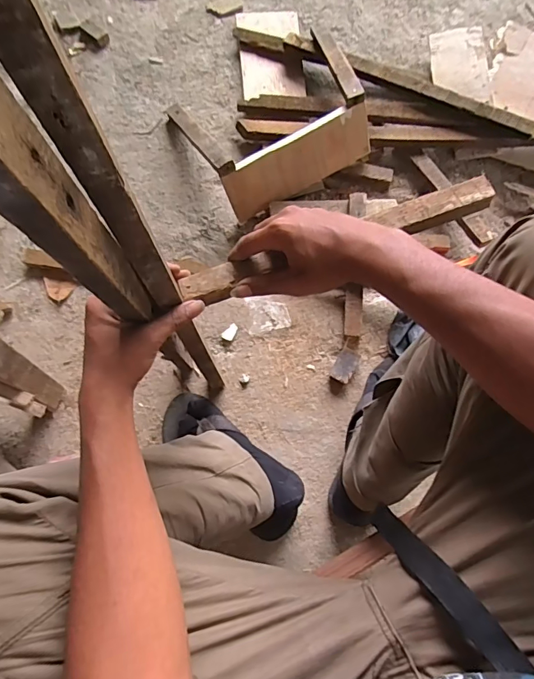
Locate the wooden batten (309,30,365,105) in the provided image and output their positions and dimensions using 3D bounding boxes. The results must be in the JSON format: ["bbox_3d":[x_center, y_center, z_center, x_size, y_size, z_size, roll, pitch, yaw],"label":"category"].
[{"bbox_3d":[0.127,-0.513,0.817,0.037,0.022,0.236,-12,60,-3],"label":"wooden batten"}]

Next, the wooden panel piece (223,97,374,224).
[{"bbox_3d":[0.059,-0.322,0.806,0.280,0.111,0.021,-29,50,-6],"label":"wooden panel piece"}]

